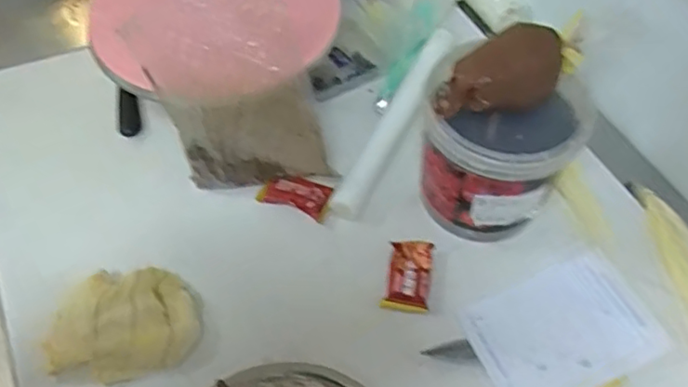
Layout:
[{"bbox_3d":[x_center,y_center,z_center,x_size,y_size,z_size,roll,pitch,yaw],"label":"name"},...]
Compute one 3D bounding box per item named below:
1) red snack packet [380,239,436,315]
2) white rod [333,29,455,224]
[{"bbox_3d":[0.072,0.088,0.675,0.049,0.018,0.078,6,57,4],"label":"red snack packet"},{"bbox_3d":[0.070,-0.094,0.790,0.032,0.036,0.309,25,60,15],"label":"white rod"}]

